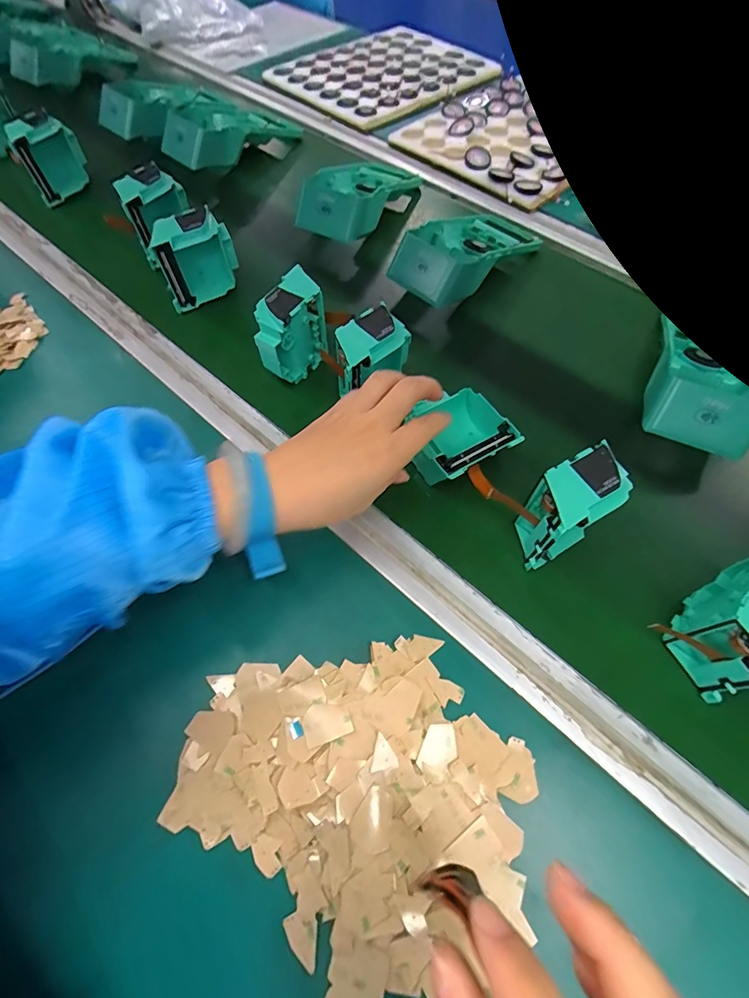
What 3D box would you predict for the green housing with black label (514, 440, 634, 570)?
[{"bbox_3d":[0.137,0.006,0.317,0.071,0.076,0.049,-28,65,-10],"label":"green housing with black label"}]

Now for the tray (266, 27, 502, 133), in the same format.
[{"bbox_3d":[0.024,-0.707,0.729,0.312,0.019,0.268,-39,67,-15],"label":"tray"}]

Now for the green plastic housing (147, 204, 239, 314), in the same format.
[{"bbox_3d":[-0.185,-0.247,0.457,0.079,0.080,0.040,-30,65,-11],"label":"green plastic housing"}]

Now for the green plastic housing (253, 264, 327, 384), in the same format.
[{"bbox_3d":[-0.074,-0.150,0.402,0.034,0.079,0.074,29,69,17],"label":"green plastic housing"}]

